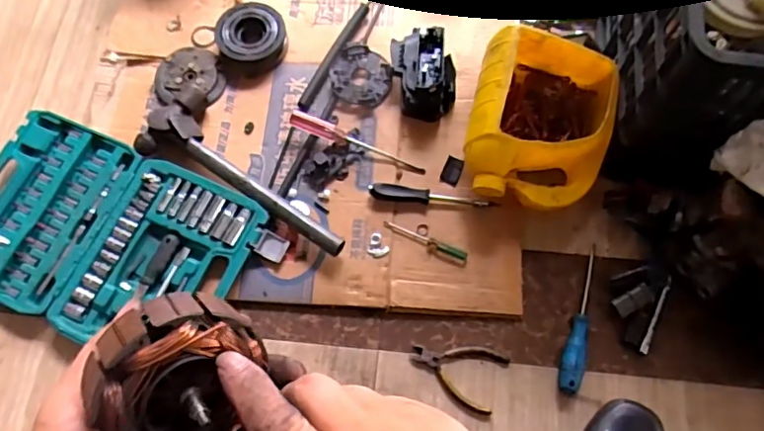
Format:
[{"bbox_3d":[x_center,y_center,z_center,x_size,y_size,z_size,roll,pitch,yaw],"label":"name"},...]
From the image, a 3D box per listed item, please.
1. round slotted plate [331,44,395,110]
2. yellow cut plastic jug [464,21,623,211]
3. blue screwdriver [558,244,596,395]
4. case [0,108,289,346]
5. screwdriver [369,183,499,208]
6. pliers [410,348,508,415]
[{"bbox_3d":[-0.031,-0.202,0.815,0.096,0.017,0.083,36,74,13],"label":"round slotted plate"},{"bbox_3d":[0.207,-0.123,0.725,0.172,0.113,0.224,13,70,6],"label":"yellow cut plastic jug"},{"bbox_3d":[0.251,0.125,0.698,0.025,0.025,0.192,16,69,10],"label":"blue screwdriver"},{"bbox_3d":[-0.364,0.031,0.738,0.414,0.036,0.247,22,70,12],"label":"case"},{"bbox_3d":[0.067,-0.026,0.744,0.165,0.027,0.018,5,68,5],"label":"screwdriver"},{"bbox_3d":[0.093,0.187,0.693,0.112,0.007,0.076,24,71,12],"label":"pliers"}]

